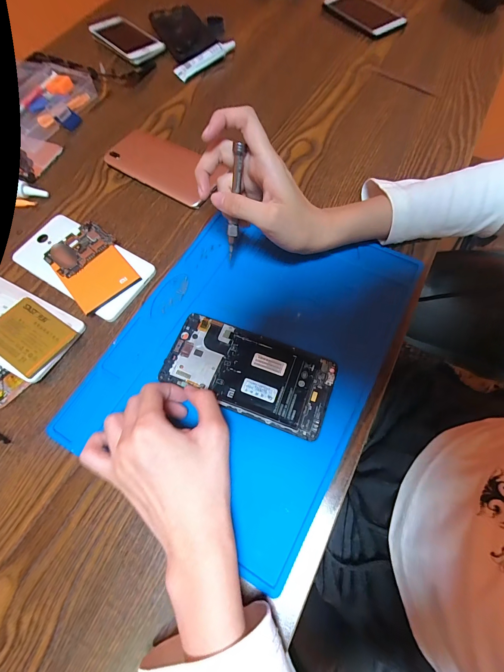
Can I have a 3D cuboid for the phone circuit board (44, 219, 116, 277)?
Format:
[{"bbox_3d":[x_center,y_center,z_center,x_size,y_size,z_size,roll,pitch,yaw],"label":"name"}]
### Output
[{"bbox_3d":[-0.185,-0.094,0.323,0.050,0.005,0.066,40,74,18],"label":"phone circuit board"}]

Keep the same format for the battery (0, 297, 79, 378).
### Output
[{"bbox_3d":[-0.213,-0.002,0.285,0.074,0.004,0.057,31,65,13],"label":"battery"}]

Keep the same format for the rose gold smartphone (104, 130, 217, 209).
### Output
[{"bbox_3d":[-0.107,-0.213,0.375,0.148,0.013,0.070,31,72,14],"label":"rose gold smartphone"}]

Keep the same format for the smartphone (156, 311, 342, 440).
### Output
[{"bbox_3d":[-0.003,0.031,0.271,0.146,0.004,0.072,21,70,10],"label":"smartphone"}]

